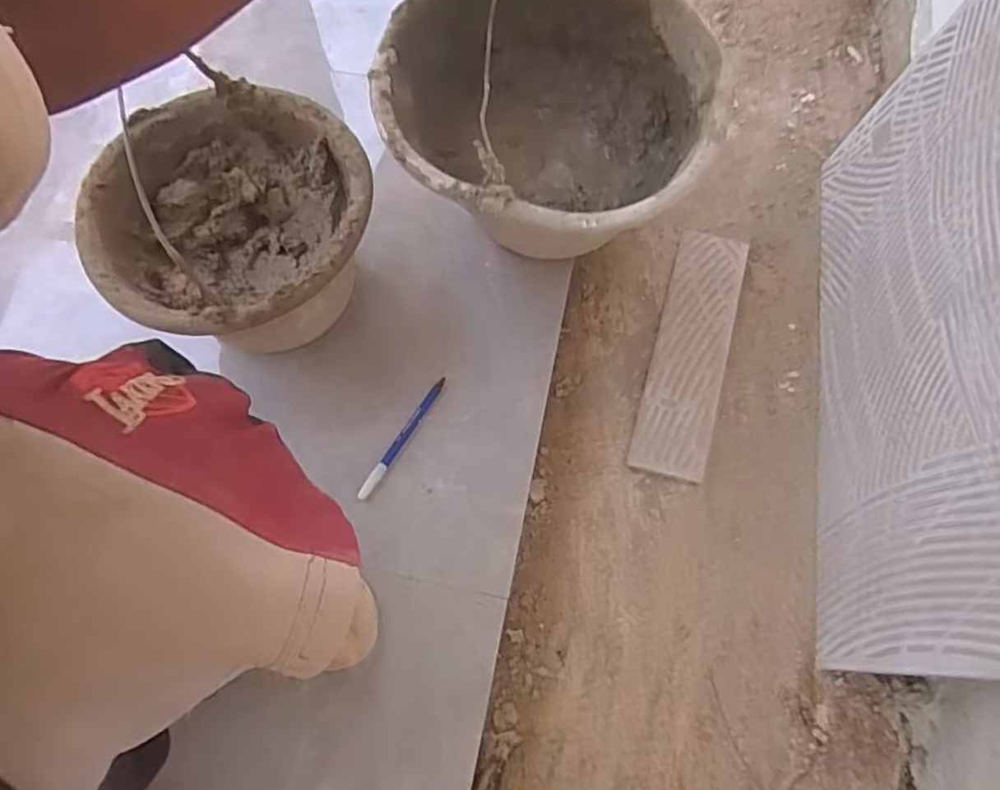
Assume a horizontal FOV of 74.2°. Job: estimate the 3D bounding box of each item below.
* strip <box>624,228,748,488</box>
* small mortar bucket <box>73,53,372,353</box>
[{"bbox_3d":[0.216,-0.052,0.747,0.079,0.012,0.301,15,69,9],"label":"strip"},{"bbox_3d":[-0.237,-0.153,0.661,0.242,0.169,0.228,0,67,1],"label":"small mortar bucket"}]

